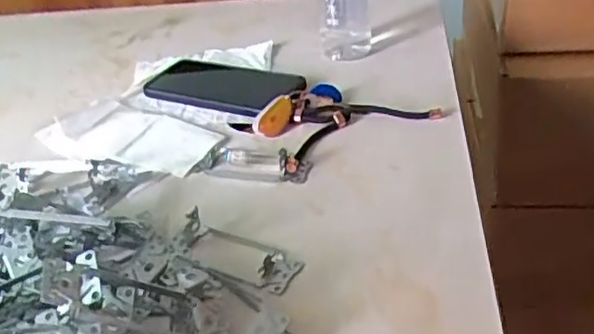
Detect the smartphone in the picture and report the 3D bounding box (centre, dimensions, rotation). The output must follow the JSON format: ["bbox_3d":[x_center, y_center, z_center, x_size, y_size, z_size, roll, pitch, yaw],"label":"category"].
[{"bbox_3d":[-0.074,-0.089,0.662,0.188,0.014,0.091,9,38,30],"label":"smartphone"}]

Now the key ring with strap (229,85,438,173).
[{"bbox_3d":[0.034,-0.052,0.586,0.157,0.020,0.109,-20,37,-19],"label":"key ring with strap"}]

